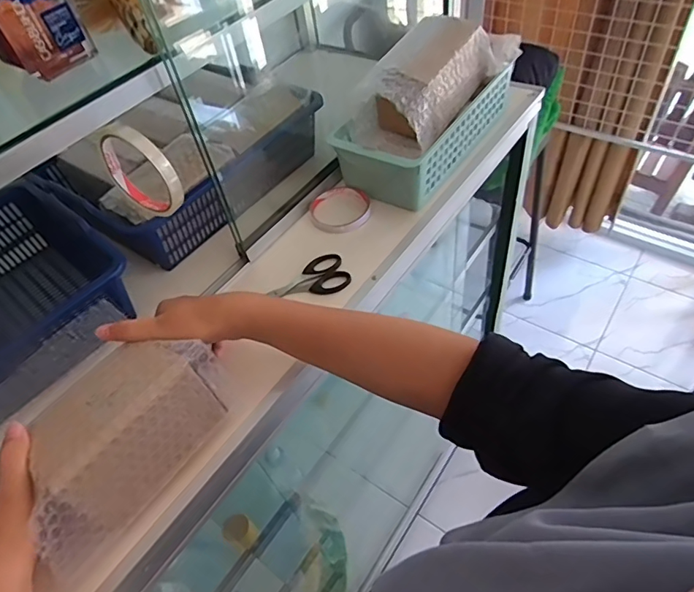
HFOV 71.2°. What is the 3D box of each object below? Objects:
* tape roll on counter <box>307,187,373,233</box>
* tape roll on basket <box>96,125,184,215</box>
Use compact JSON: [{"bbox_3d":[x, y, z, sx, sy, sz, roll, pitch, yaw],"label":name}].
[{"bbox_3d":[-0.010,-0.118,0.642,0.084,0.016,0.088,-3,50,4],"label":"tape roll on counter"},{"bbox_3d":[-0.196,-0.117,0.451,0.089,0.088,0.012,18,55,20],"label":"tape roll on basket"}]

